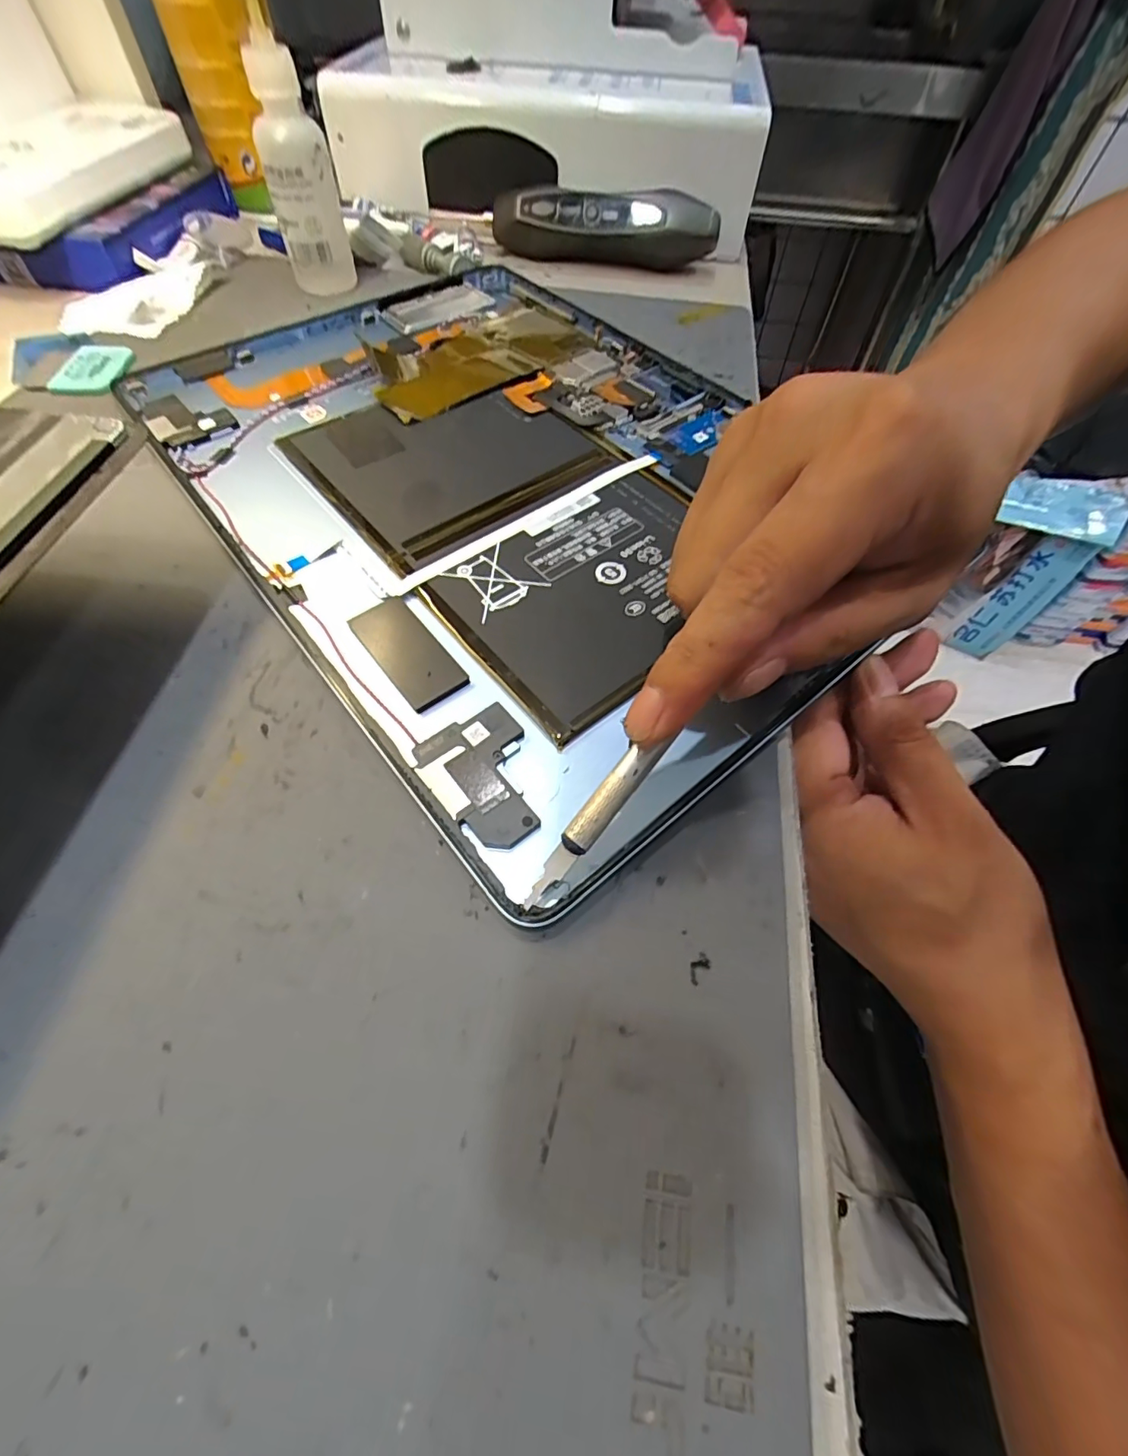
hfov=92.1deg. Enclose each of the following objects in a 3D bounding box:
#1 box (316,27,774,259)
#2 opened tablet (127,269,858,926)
[{"bbox_3d":[-0.008,-0.392,0.364,0.277,0.068,0.105,15,59,8],"label":"box"},{"bbox_3d":[-0.027,-0.113,0.230,0.218,0.010,0.323,-34,65,-20],"label":"opened tablet"}]

